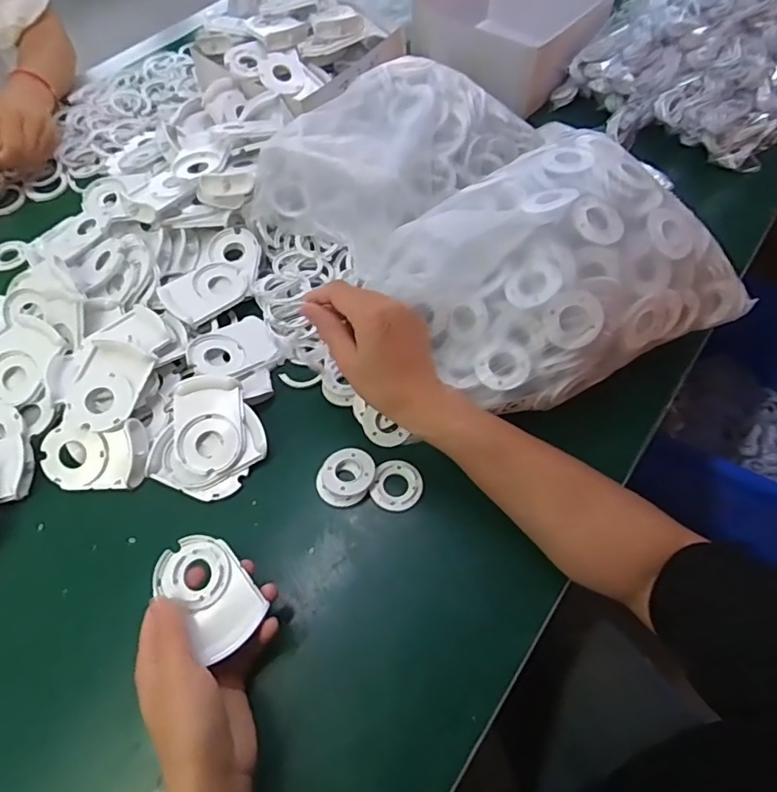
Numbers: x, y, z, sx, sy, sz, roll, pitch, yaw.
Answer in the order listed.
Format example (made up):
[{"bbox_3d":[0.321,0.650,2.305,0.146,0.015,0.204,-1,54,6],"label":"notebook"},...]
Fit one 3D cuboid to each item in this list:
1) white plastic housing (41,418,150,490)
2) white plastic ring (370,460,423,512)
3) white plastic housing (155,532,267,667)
[{"bbox_3d":[-0.253,0.052,0.463,0.087,0.018,0.056,-2,90,-2],"label":"white plastic housing"},{"bbox_3d":[0.008,0.076,0.457,0.041,0.004,0.044,-1,58,1],"label":"white plastic ring"},{"bbox_3d":[-0.125,0.134,0.368,0.053,0.007,0.083,-33,65,-18],"label":"white plastic housing"}]

